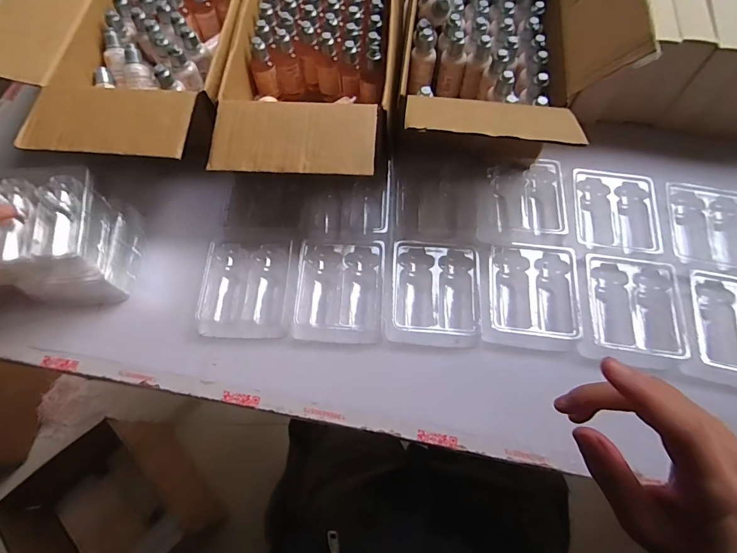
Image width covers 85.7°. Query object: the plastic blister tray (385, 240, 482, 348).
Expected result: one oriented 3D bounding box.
[{"bbox_3d":[0.065,0.015,0.395,0.090,0.017,0.103,3,66,2],"label":"plastic blister tray"}]

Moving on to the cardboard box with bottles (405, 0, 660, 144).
[{"bbox_3d":[0.153,-0.267,0.441,0.211,0.140,0.375,5,66,2],"label":"cardboard box with bottles"}]

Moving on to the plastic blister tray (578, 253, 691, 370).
[{"bbox_3d":[0.250,0.030,0.381,0.090,0.021,0.103,5,66,3],"label":"plastic blister tray"}]

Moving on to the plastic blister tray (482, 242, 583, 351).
[{"bbox_3d":[0.159,0.014,0.390,0.089,0.014,0.106,4,66,2],"label":"plastic blister tray"}]

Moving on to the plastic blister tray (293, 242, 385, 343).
[{"bbox_3d":[-0.029,0.013,0.399,0.087,0.016,0.103,3,66,1],"label":"plastic blister tray"}]

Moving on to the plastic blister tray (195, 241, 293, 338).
[{"bbox_3d":[-0.123,0.011,0.400,0.086,0.018,0.097,2,66,1],"label":"plastic blister tray"}]

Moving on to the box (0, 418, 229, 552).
[{"bbox_3d":[-0.555,0.501,0.879,0.321,0.169,0.365,-40,71,-16],"label":"box"}]

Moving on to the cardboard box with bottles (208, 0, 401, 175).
[{"bbox_3d":[-0.055,-0.289,0.462,0.178,0.134,0.431,3,66,2],"label":"cardboard box with bottles"}]

